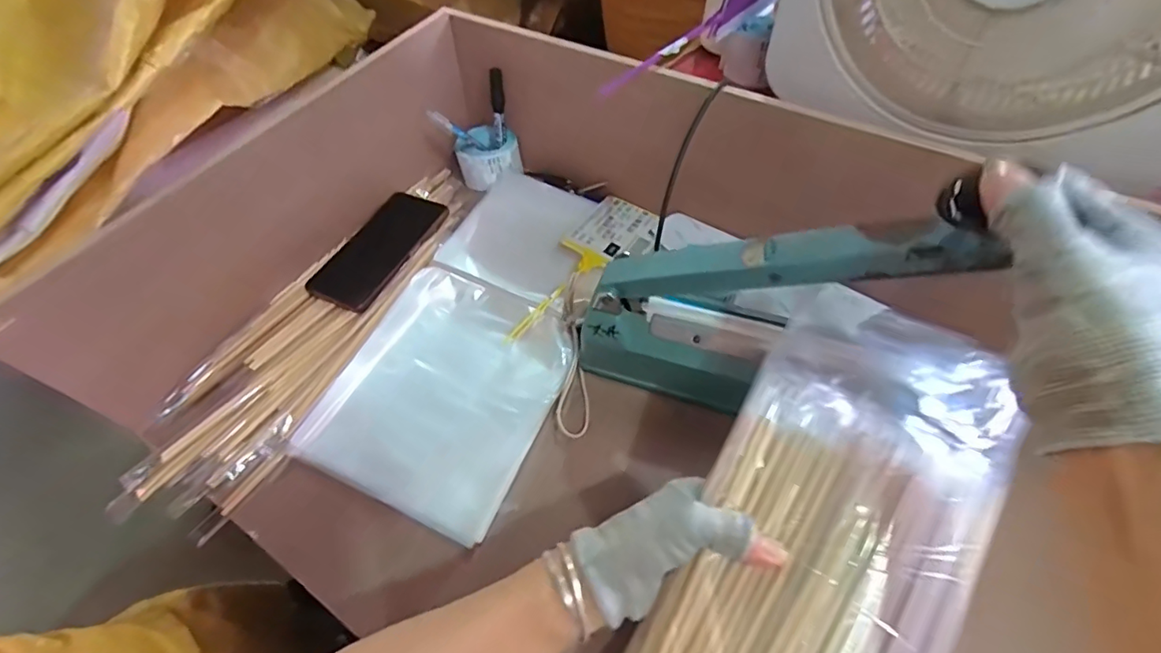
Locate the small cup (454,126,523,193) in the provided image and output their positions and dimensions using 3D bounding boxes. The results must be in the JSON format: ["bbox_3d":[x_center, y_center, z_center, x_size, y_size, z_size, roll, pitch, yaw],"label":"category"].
[{"bbox_3d":[-0.116,-0.214,0.671,0.074,0.055,0.061,-20,56,-10],"label":"small cup"}]

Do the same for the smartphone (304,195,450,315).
[{"bbox_3d":[-0.218,-0.093,0.592,0.088,0.014,0.173,18,58,16],"label":"smartphone"}]

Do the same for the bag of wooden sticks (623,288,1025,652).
[{"bbox_3d":[0.139,0.141,0.313,0.149,0.041,0.350,25,73,20],"label":"bag of wooden sticks"}]

